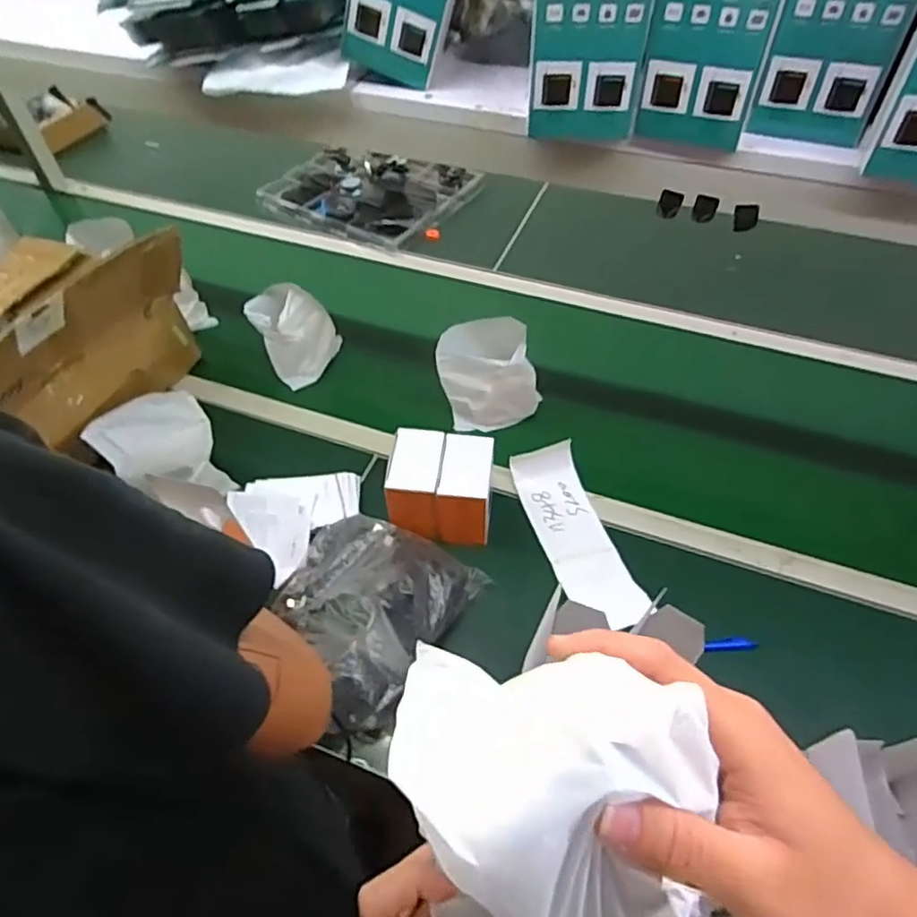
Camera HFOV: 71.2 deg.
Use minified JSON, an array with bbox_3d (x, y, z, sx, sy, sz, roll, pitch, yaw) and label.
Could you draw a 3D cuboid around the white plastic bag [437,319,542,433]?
[{"bbox_3d":[0.045,-0.119,0.951,0.141,0.162,0.070,-9,51,-5],"label":"white plastic bag"}]

